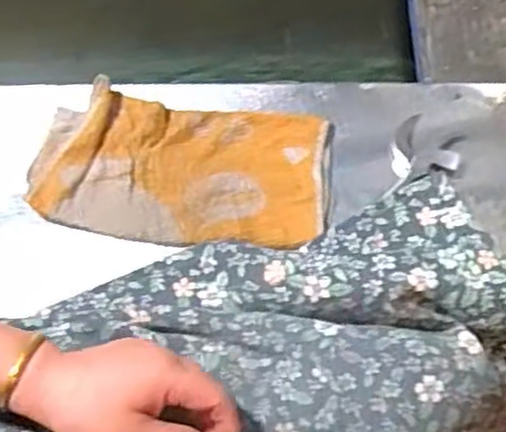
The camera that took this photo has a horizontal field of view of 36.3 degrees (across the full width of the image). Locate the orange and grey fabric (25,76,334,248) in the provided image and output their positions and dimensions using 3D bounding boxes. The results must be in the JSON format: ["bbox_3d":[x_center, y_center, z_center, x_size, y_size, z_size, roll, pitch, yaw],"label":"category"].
[{"bbox_3d":[-0.059,-0.040,0.663,0.248,0.019,0.132,9,66,6],"label":"orange and grey fabric"}]

